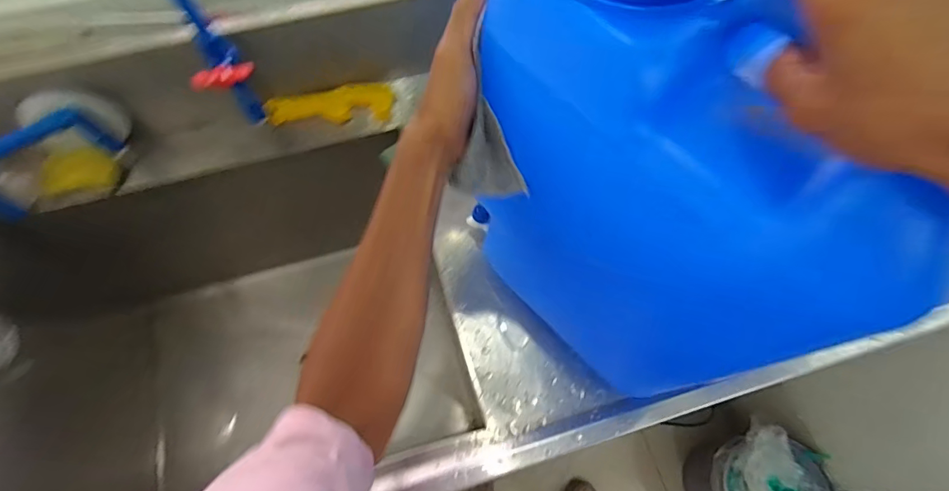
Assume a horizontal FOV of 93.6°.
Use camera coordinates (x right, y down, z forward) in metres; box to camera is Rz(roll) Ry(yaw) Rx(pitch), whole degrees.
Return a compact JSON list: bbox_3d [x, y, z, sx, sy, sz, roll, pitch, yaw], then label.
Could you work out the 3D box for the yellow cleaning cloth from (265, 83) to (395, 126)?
[{"bbox_3d":[-0.217,-0.213,0.683,0.185,0.057,0.033,-14,68,-6],"label":"yellow cleaning cloth"}]

